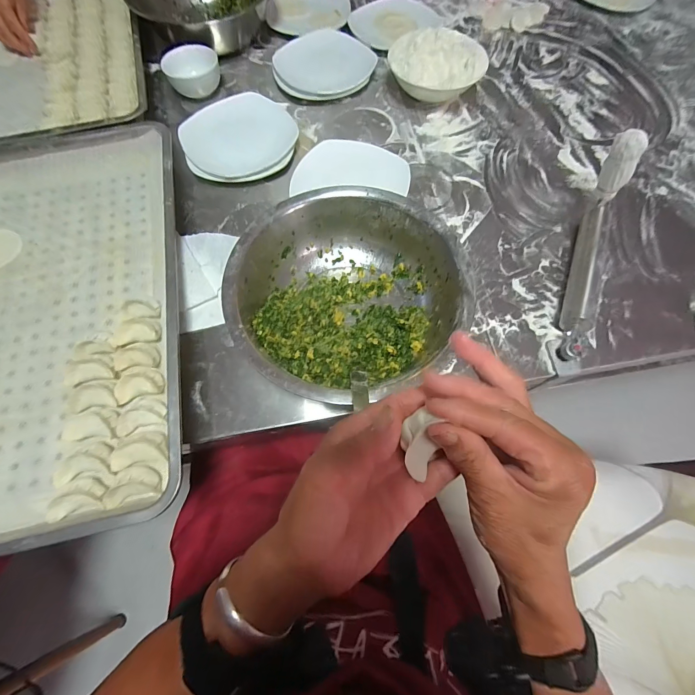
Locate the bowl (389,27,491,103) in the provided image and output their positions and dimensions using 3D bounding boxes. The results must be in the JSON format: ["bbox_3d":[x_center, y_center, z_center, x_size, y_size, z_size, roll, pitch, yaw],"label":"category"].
[{"bbox_3d":[0.157,-0.509,0.610,0.162,0.055,0.153,0,69,-1],"label":"bowl"}]

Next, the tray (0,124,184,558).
[{"bbox_3d":[-0.413,-0.055,0.432,0.391,0.051,0.564,-12,69,-5],"label":"tray"}]

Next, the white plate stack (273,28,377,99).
[{"bbox_3d":[-0.045,-0.535,0.630,0.187,0.037,0.140,-16,70,-7],"label":"white plate stack"}]

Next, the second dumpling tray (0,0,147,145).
[{"bbox_3d":[-0.604,-0.583,0.640,0.392,0.039,0.576,-17,69,-7],"label":"second dumpling tray"}]

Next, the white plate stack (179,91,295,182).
[{"bbox_3d":[-0.181,-0.356,0.557,0.179,0.024,0.169,-20,71,-8],"label":"white plate stack"}]

